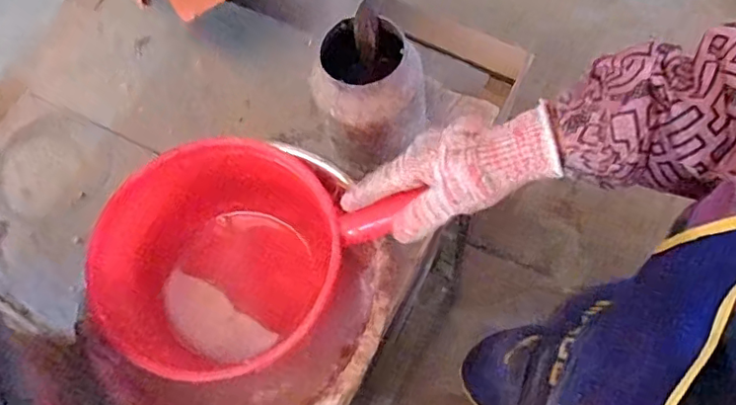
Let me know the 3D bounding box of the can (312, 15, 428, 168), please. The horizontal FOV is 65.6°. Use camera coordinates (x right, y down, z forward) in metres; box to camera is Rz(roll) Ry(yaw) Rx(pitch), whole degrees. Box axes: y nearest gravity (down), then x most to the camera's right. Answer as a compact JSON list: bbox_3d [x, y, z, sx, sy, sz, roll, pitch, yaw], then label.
[{"bbox_3d":[-0.002,-0.101,0.575,0.096,0.128,0.107,-20,71,-9],"label":"can"}]

